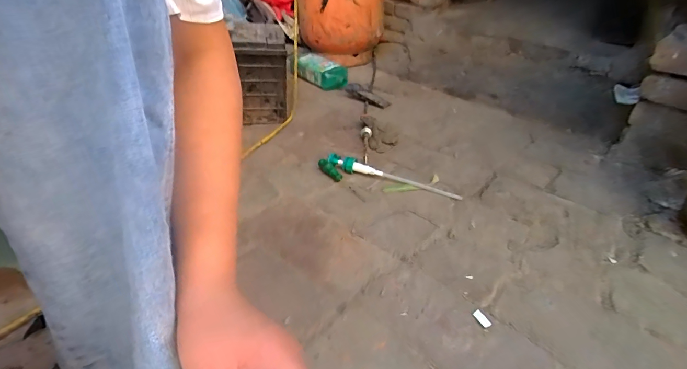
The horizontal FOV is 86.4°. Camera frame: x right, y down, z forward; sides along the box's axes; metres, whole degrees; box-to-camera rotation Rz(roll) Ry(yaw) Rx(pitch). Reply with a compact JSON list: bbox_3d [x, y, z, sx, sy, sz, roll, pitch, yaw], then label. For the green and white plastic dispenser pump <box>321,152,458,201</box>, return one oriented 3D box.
[{"bbox_3d":[0.081,-0.007,0.732,0.290,0.025,0.068,19,39,24],"label":"green and white plastic dispenser pump"}]

